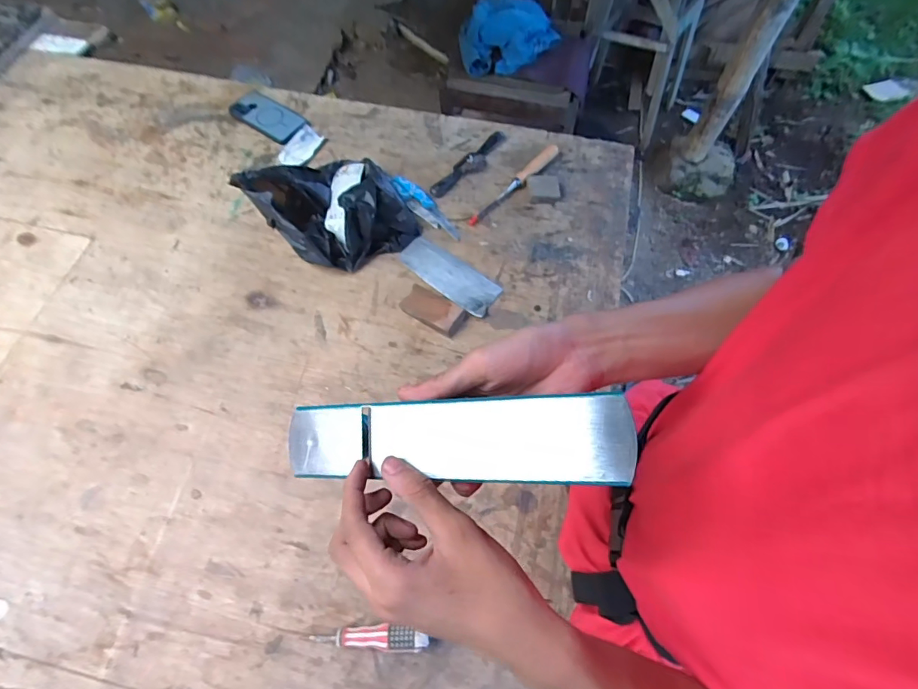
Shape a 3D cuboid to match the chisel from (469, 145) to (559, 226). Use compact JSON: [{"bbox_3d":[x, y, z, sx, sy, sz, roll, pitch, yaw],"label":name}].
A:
[{"bbox_3d":[0.107,-0.299,0.860,0.030,0.020,0.242,39,72,17],"label":"chisel"}]

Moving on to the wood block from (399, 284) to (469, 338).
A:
[{"bbox_3d":[-0.040,-0.059,0.749,0.100,0.028,0.059,30,70,14],"label":"wood block"}]

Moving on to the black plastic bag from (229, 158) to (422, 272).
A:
[{"bbox_3d":[-0.213,-0.245,0.795,0.231,0.109,0.221,-35,68,-11],"label":"black plastic bag"}]

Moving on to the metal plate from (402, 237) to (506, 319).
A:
[{"bbox_3d":[-0.017,-0.119,0.786,0.180,0.005,0.069,35,71,16],"label":"metal plate"}]

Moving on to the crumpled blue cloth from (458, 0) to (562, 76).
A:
[{"bbox_3d":[0.166,-0.968,1.461,0.324,0.142,0.222,-7,65,2],"label":"crumpled blue cloth"}]

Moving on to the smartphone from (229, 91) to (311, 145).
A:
[{"bbox_3d":[-0.387,-0.464,0.947,0.172,0.016,0.082,33,70,15],"label":"smartphone"}]

